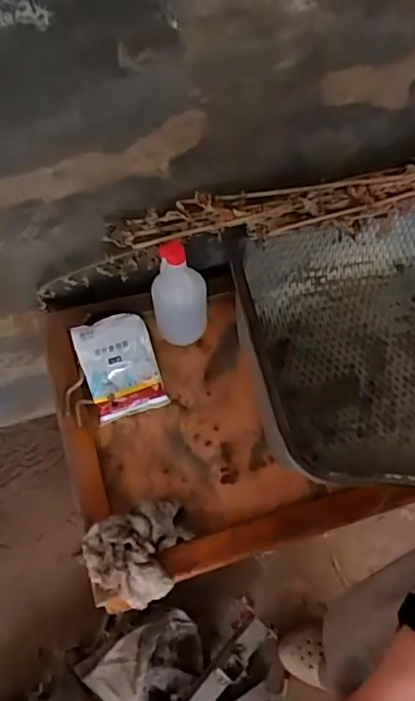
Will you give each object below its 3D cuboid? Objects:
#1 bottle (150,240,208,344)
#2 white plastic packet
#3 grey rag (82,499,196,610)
[{"bbox_3d":[-0.045,-0.092,0.914,0.083,0.206,0.074,-4,60,-6],"label":"bottle"},{"bbox_3d":[-0.141,0.025,0.920,0.115,0.020,0.158,-18,96,-12],"label":"white plastic packet"},{"bbox_3d":[-0.092,0.279,0.791,0.154,0.052,0.128,-26,65,-17],"label":"grey rag"}]

